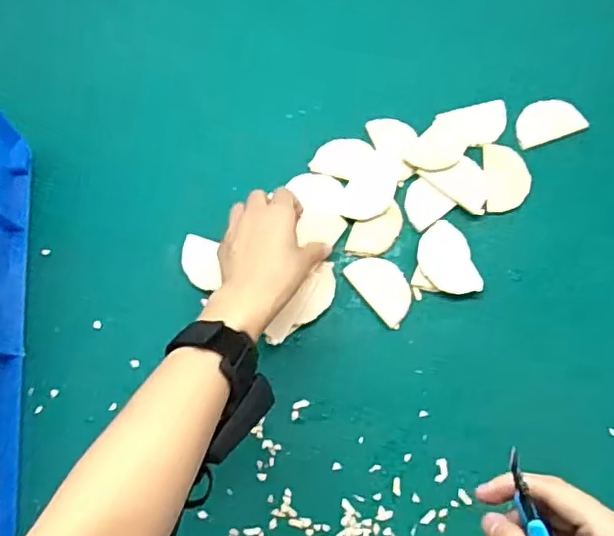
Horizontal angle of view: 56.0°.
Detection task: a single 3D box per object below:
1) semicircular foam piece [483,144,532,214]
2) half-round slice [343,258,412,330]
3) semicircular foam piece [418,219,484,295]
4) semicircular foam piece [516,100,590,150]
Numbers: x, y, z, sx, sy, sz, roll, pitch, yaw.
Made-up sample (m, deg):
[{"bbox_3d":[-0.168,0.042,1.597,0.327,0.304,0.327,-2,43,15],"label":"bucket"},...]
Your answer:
[{"bbox_3d":[0.194,-0.087,0.558,0.044,0.005,0.070,4,75,2],"label":"semicircular foam piece"},{"bbox_3d":[0.071,0.017,0.532,0.041,0.004,0.069,-38,77,-9],"label":"half-round slice"},{"bbox_3d":[0.130,-0.009,0.535,0.049,0.010,0.072,-13,75,-3],"label":"semicircular foam piece"},{"bbox_3d":[0.241,-0.148,0.576,0.065,0.010,0.043,-17,75,-4],"label":"semicircular foam piece"}]

